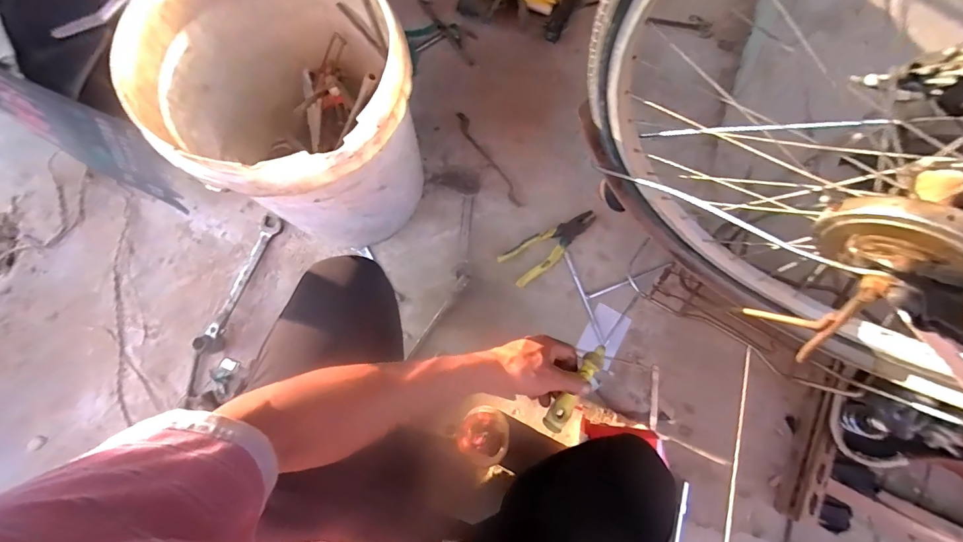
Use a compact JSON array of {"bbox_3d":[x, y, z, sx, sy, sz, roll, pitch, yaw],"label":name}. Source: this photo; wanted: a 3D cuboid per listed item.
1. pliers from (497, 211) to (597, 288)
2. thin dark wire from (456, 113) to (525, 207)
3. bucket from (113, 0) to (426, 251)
[{"bbox_3d":[0.130,-0.048,0.744,0.187,0.021,0.068,-32,77,-8],"label":"pliers"},{"bbox_3d":[0.013,-0.217,0.789,0.022,0.010,0.235,-30,76,-7],"label":"thin dark wire"},{"bbox_3d":[-0.246,-0.207,0.591,0.315,0.321,0.283,40,79,11],"label":"bucket"}]

